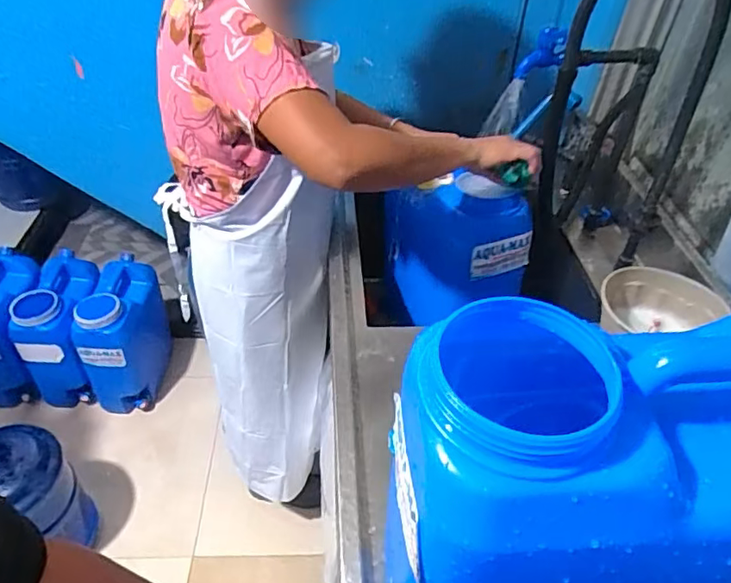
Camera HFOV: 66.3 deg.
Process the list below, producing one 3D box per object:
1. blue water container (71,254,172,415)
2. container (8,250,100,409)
[{"bbox_3d":[-0.713,0.142,1.701,0.168,0.420,0.307,5,43,1],"label":"blue water container"},{"bbox_3d":[-0.881,0.111,1.675,0.172,0.371,0.303,1,43,-3],"label":"container"}]

